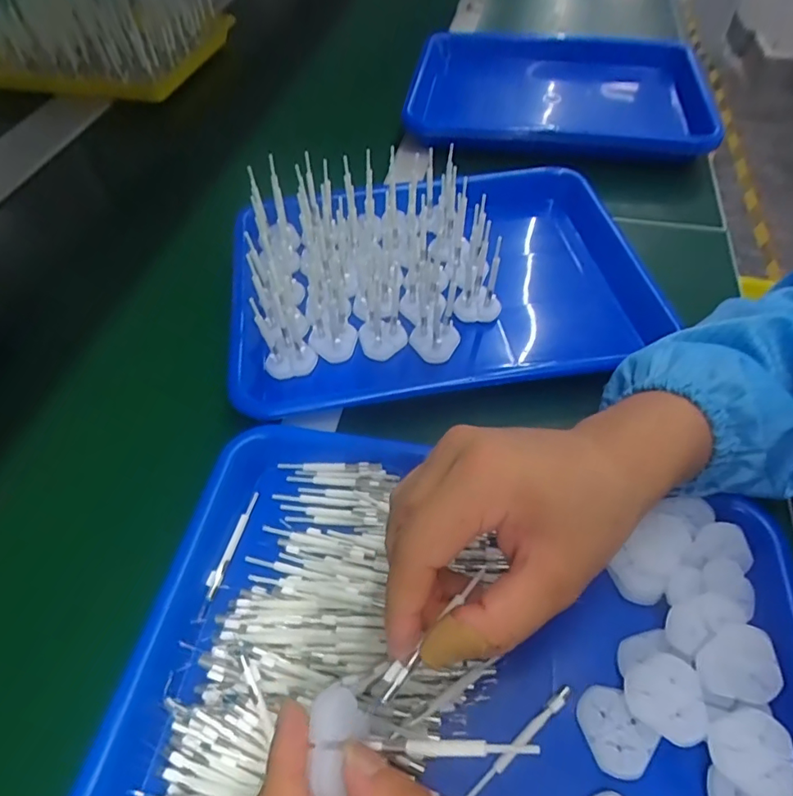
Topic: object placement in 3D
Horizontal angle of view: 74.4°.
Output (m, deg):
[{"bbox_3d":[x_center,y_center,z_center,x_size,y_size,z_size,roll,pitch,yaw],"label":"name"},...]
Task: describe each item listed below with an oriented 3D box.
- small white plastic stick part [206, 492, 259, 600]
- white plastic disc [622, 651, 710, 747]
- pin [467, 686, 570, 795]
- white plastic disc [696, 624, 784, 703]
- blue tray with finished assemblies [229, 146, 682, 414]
[{"bbox_3d":[-0.098,0.086,0.314,0.007,0.004,0.067,10,55,9],"label":"small white plastic stick part"},{"bbox_3d":[0.133,0.146,0.256,0.036,0.009,0.036,-1,54,1],"label":"white plastic disc"},{"bbox_3d":[0.061,0.167,0.253,0.070,0.004,0.006,-35,60,-21],"label":"pin"},{"bbox_3d":[0.166,0.129,0.256,0.037,0.005,0.037,-4,76,15],"label":"white plastic disc"},{"bbox_3d":[0.040,-0.115,0.432,0.339,0.078,0.250,-8,54,-4],"label":"blue tray with finished assemblies"}]

